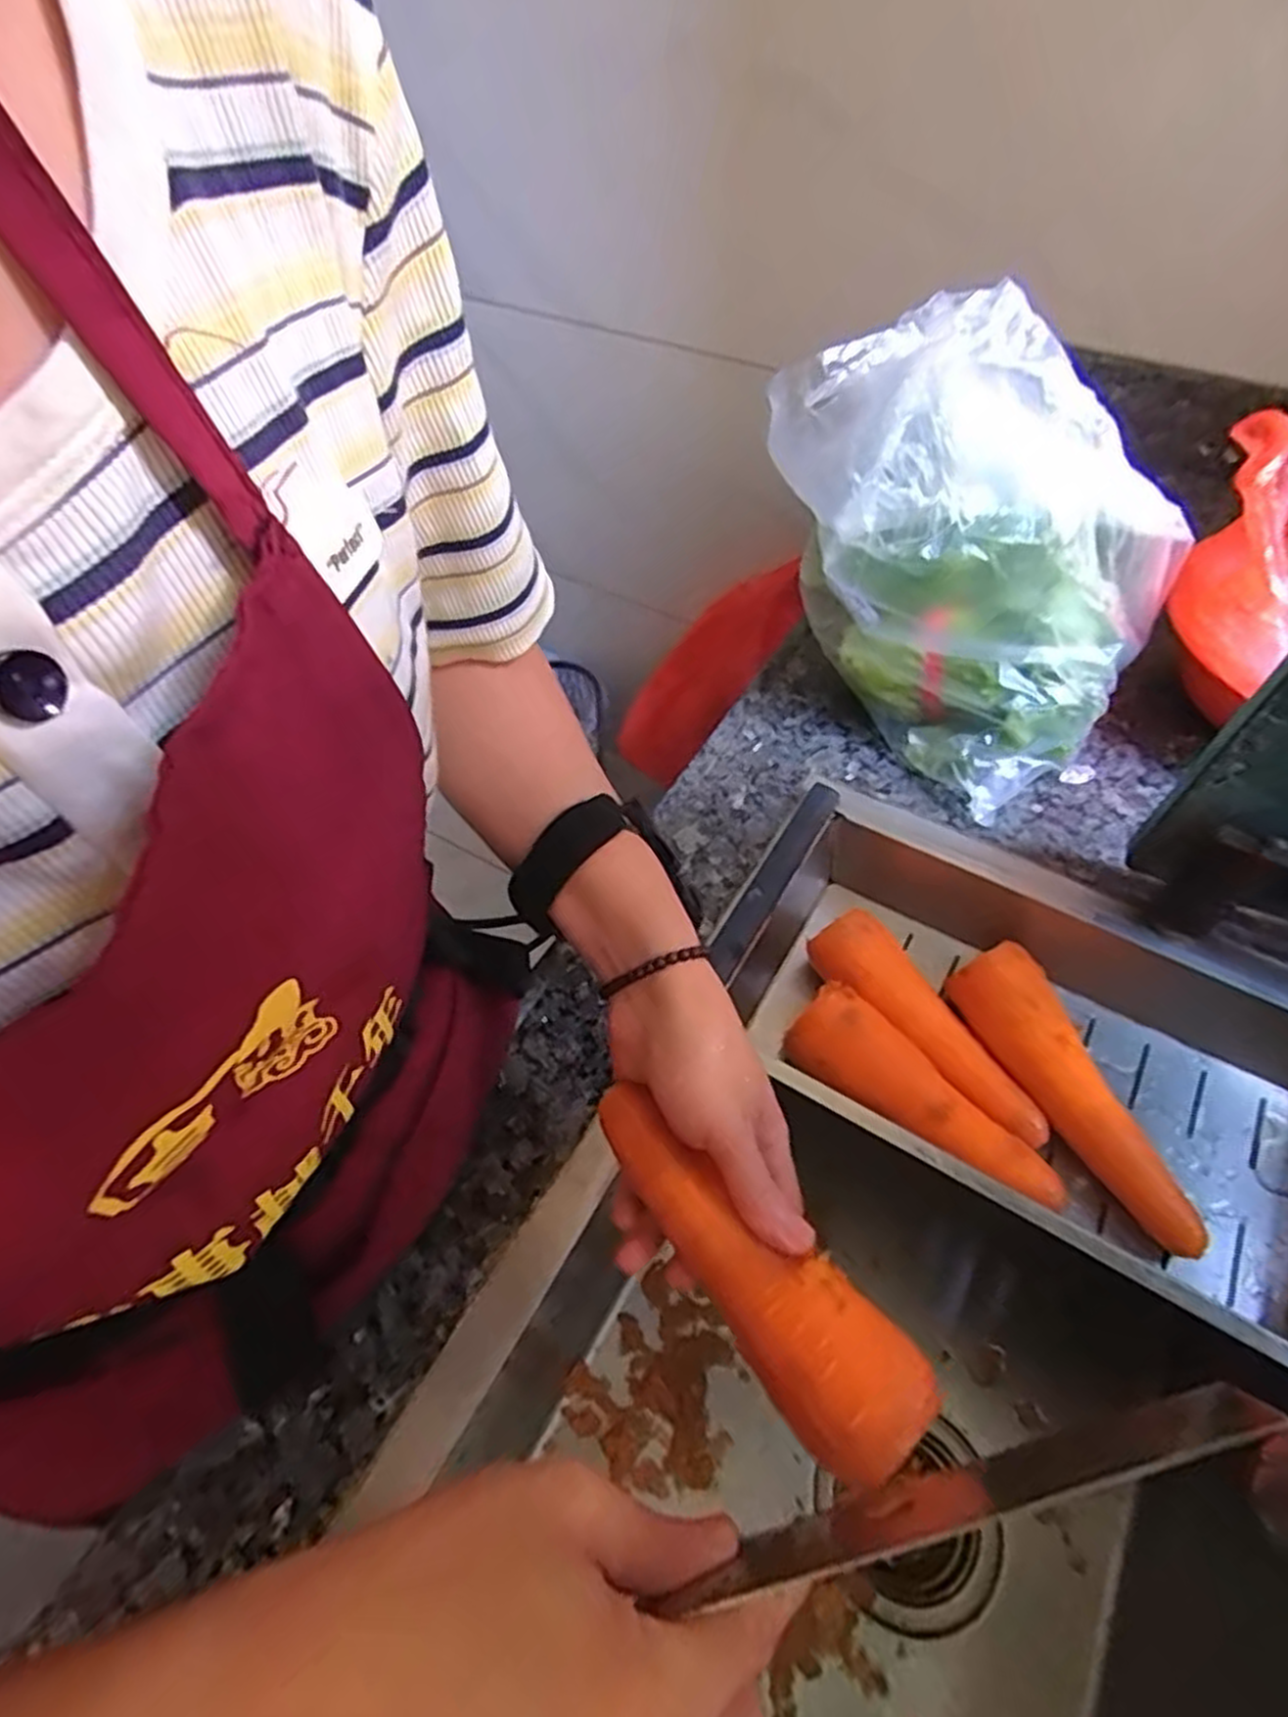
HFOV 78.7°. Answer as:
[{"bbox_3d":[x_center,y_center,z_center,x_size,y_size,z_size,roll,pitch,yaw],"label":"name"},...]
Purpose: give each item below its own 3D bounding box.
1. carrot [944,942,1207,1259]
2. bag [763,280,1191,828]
[{"bbox_3d":[0.244,0.133,0.443,0.044,0.046,0.174,-22,56,-14],"label":"carrot"},{"bbox_3d":[0.197,-0.181,0.481,0.222,0.253,0.128,26,59,19],"label":"bag"}]

